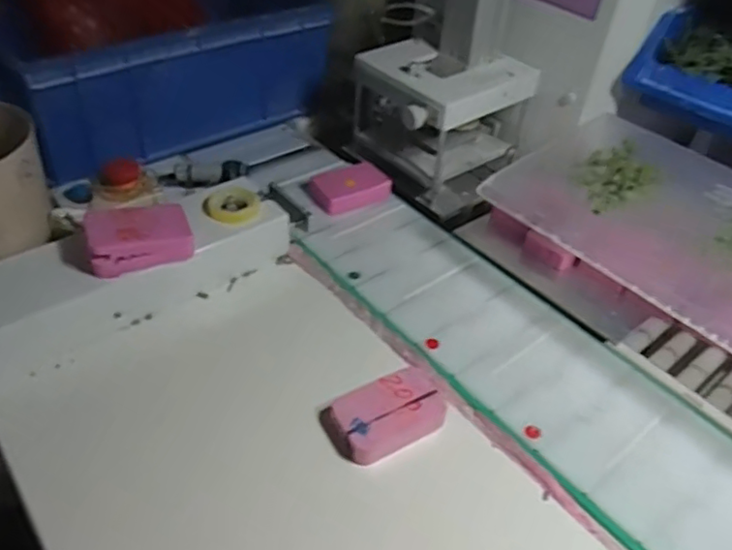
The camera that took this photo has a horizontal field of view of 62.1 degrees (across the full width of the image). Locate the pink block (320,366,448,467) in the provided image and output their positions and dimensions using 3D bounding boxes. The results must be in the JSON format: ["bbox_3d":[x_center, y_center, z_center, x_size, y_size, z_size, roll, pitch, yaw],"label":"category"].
[{"bbox_3d":[0.019,0.091,0.408,0.088,0.017,0.049,-22,49,-22],"label":"pink block"}]

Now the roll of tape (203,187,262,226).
[{"bbox_3d":[-0.112,-0.058,0.511,0.044,0.018,0.044,3,42,-2],"label":"roll of tape"}]

